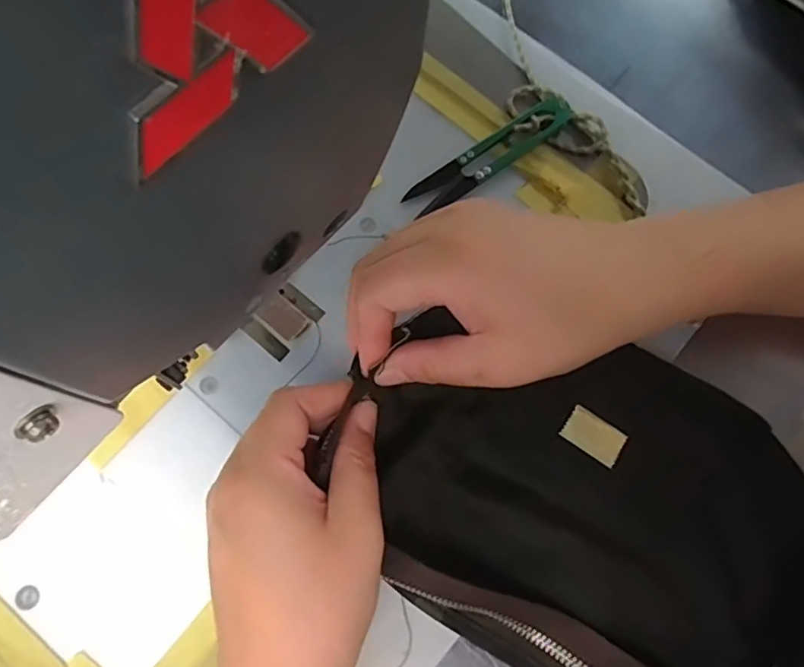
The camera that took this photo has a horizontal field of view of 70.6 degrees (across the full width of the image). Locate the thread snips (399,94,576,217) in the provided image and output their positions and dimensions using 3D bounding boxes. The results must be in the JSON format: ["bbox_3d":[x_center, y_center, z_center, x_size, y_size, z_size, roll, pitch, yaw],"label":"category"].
[{"bbox_3d":[0.049,-0.099,0.313,0.103,0.012,0.020,-34,77,-11],"label":"thread snips"}]

